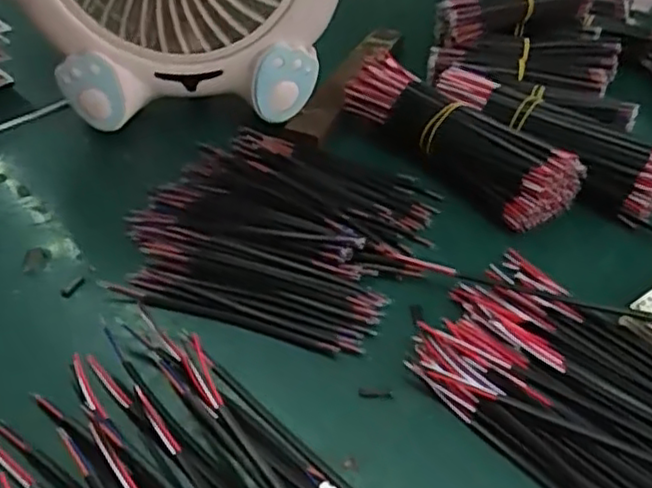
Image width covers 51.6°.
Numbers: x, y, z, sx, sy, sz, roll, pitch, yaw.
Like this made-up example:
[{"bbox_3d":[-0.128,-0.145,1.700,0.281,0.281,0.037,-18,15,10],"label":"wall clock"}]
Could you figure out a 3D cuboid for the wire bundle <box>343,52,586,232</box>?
[{"bbox_3d":[0.090,-0.076,0.475,0.052,0.043,0.170,-31,50,-30],"label":"wire bundle"}]

